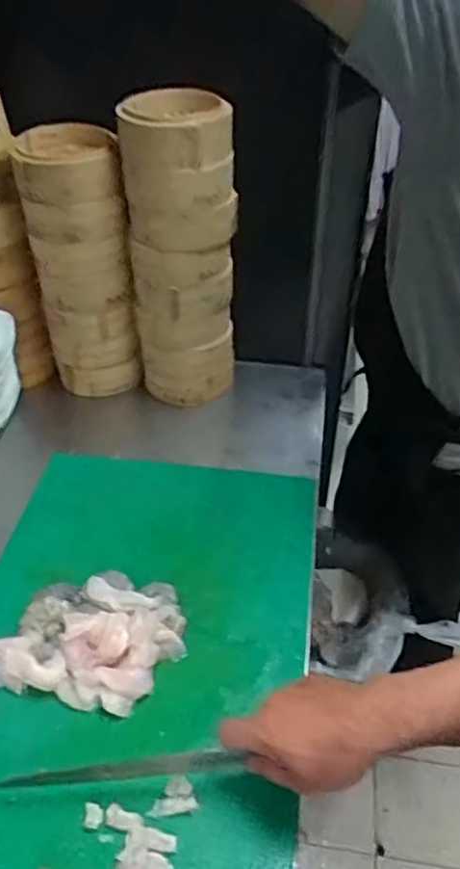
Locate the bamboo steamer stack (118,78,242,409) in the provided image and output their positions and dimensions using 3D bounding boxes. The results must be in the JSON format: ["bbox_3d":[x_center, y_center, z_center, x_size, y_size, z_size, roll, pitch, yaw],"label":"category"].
[{"bbox_3d":[-0.072,-0.273,1.045,0.157,0.470,0.172,-1,41,-2],"label":"bamboo steamer stack"}]

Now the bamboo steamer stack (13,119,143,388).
[{"bbox_3d":[-0.237,-0.258,1.046,0.144,0.395,0.146,-11,43,-13],"label":"bamboo steamer stack"}]

